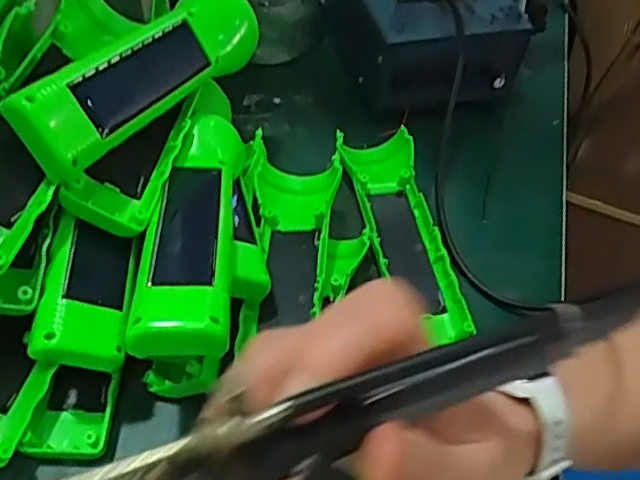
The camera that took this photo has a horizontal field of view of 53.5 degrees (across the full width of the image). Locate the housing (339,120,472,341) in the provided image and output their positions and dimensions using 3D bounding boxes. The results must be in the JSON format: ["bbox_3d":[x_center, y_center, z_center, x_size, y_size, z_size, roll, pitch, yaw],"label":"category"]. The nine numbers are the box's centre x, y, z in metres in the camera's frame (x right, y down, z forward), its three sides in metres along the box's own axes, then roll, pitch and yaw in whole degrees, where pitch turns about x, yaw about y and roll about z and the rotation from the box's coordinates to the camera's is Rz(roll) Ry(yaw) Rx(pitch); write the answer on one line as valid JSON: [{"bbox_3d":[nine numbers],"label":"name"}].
[{"bbox_3d":[0.052,-0.006,0.409,0.046,0.036,0.162,-9,53,-12],"label":"housing"}]

